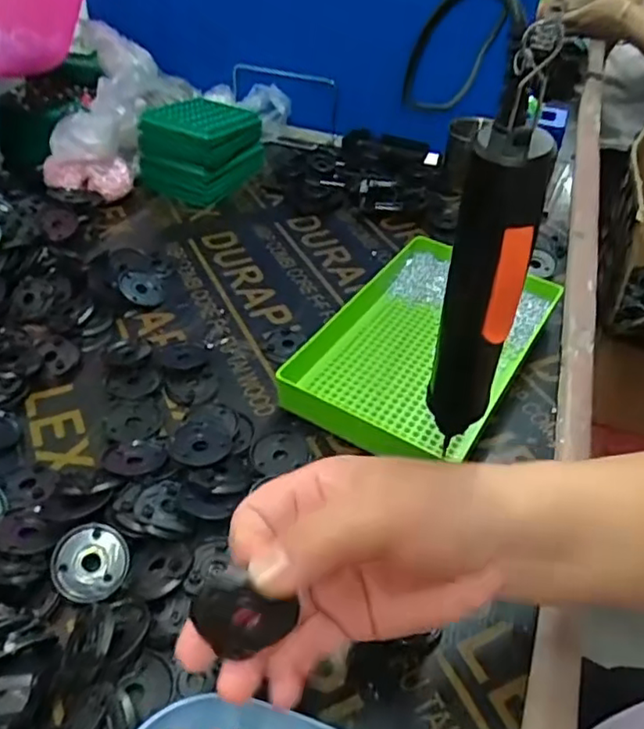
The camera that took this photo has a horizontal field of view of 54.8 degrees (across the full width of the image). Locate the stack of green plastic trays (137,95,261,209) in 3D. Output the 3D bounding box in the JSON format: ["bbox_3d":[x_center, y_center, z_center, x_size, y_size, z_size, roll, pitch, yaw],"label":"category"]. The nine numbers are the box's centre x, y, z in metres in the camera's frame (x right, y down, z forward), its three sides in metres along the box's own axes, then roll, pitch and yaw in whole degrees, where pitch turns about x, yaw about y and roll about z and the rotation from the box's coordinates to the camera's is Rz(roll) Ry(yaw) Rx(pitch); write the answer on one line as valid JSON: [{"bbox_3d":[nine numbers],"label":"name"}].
[{"bbox_3d":[-0.138,-0.261,0.734,0.111,0.082,0.133,15,44,11],"label":"stack of green plastic trays"}]

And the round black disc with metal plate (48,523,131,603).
[{"bbox_3d":[-0.136,0.116,0.366,0.043,0.006,0.043,3,62,-6],"label":"round black disc with metal plate"}]

